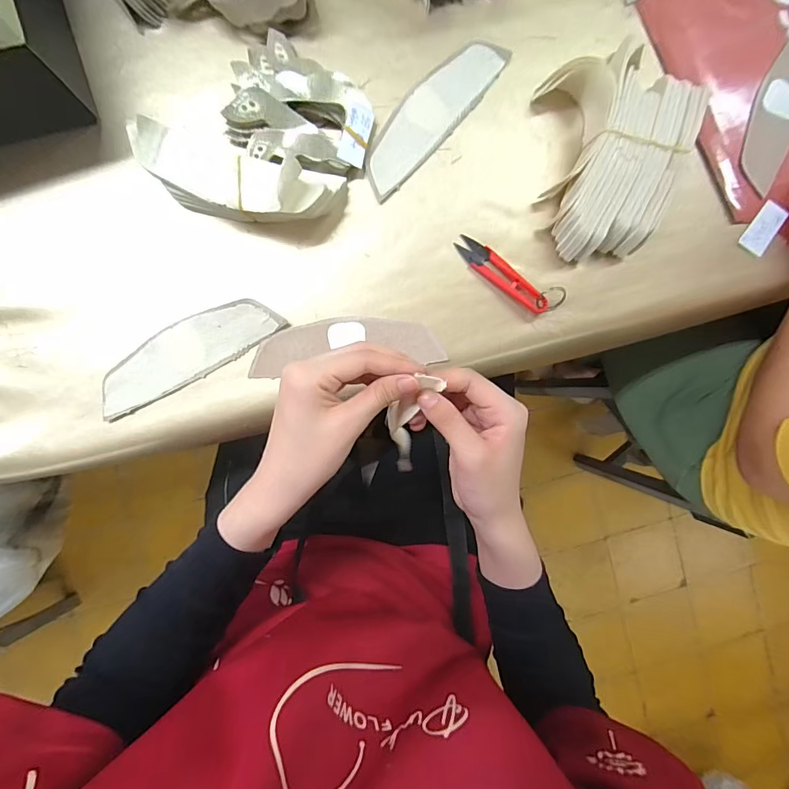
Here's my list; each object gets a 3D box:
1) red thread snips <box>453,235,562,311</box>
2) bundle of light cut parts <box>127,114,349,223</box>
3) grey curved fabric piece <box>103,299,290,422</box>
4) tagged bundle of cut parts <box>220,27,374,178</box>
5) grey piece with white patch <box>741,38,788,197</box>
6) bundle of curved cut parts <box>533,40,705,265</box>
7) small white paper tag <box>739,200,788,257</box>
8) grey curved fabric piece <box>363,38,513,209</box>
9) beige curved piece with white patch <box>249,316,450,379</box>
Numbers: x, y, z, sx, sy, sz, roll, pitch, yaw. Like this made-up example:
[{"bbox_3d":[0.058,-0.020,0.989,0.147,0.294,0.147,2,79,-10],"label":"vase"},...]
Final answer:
[{"bbox_3d":[0.108,-0.112,0.410,0.113,0.015,0.026,34,90,-5],"label":"red thread snips"},{"bbox_3d":[-0.127,-0.179,0.360,0.159,0.065,0.061,14,91,-5],"label":"bundle of light cut parts"},{"bbox_3d":[-0.189,-0.040,0.395,0.173,0.007,0.052,-30,96,-1],"label":"grey curved fabric piece"},{"bbox_3d":[-0.080,-0.251,0.381,0.119,0.030,0.094,13,91,-5],"label":"tagged bundle of cut parts"},{"bbox_3d":[0.385,-0.291,0.428,0.050,0.005,0.173,23,91,-5],"label":"grey piece with white patch"},{"bbox_3d":[0.190,-0.223,0.394,0.132,0.046,0.187,22,91,-5],"label":"bundle of curved cut parts"},{"bbox_3d":[0.370,-0.166,0.433,0.027,0.005,0.052,30,95,4],"label":"small white paper tag"},{"bbox_3d":[0.033,-0.260,0.401,0.050,0.005,0.173,43,89,-5],"label":"grey curved fabric piece"},{"bbox_3d":[-0.044,-0.047,0.407,0.177,0.004,0.049,-5,93,-4],"label":"beige curved piece with white patch"}]

